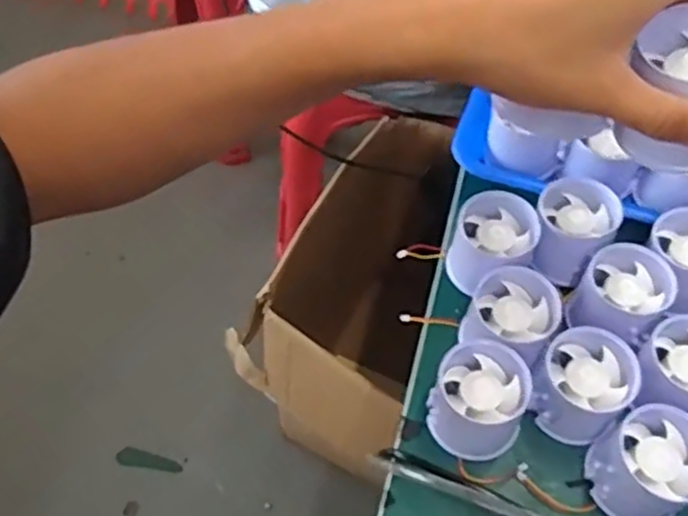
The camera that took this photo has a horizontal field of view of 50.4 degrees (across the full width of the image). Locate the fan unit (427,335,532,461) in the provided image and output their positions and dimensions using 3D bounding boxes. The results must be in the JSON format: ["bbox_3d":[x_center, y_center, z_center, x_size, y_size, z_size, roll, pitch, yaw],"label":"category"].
[{"bbox_3d":[0.079,0.083,0.429,0.052,0.048,0.055,0,57,0],"label":"fan unit"}]

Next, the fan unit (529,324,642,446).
[{"bbox_3d":[0.140,0.077,0.433,0.054,0.048,0.051,0,57,0],"label":"fan unit"}]

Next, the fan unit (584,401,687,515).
[{"bbox_3d":[0.169,0.116,0.405,0.054,0.051,0.052,0,57,0],"label":"fan unit"}]

